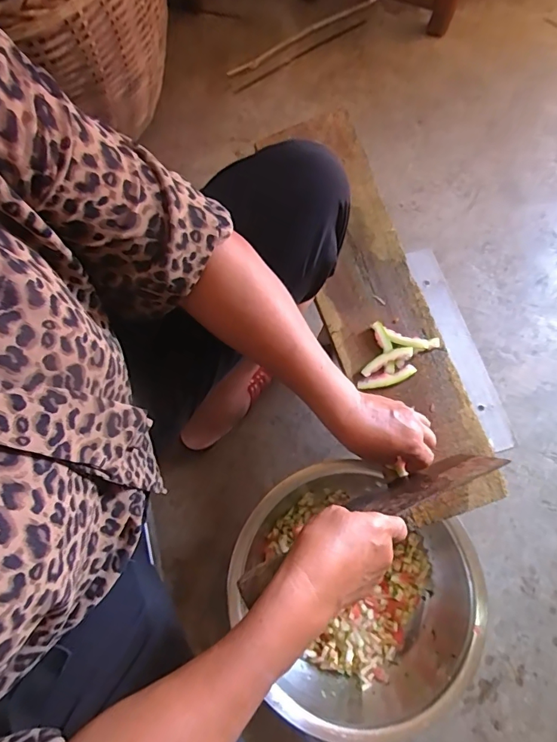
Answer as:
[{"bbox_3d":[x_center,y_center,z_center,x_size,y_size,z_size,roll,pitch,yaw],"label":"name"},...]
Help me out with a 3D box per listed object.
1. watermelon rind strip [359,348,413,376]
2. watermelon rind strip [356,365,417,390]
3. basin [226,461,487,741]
[{"bbox_3d":[0.141,-0.015,0.569,0.071,0.011,0.017,-24,74,-9],"label":"watermelon rind strip"},{"bbox_3d":[0.141,0.008,0.565,0.074,0.011,0.018,-15,73,-6],"label":"watermelon rind strip"},{"bbox_3d":[0.100,0.314,0.638,0.329,0.111,0.330,0,72,-1],"label":"basin"}]

